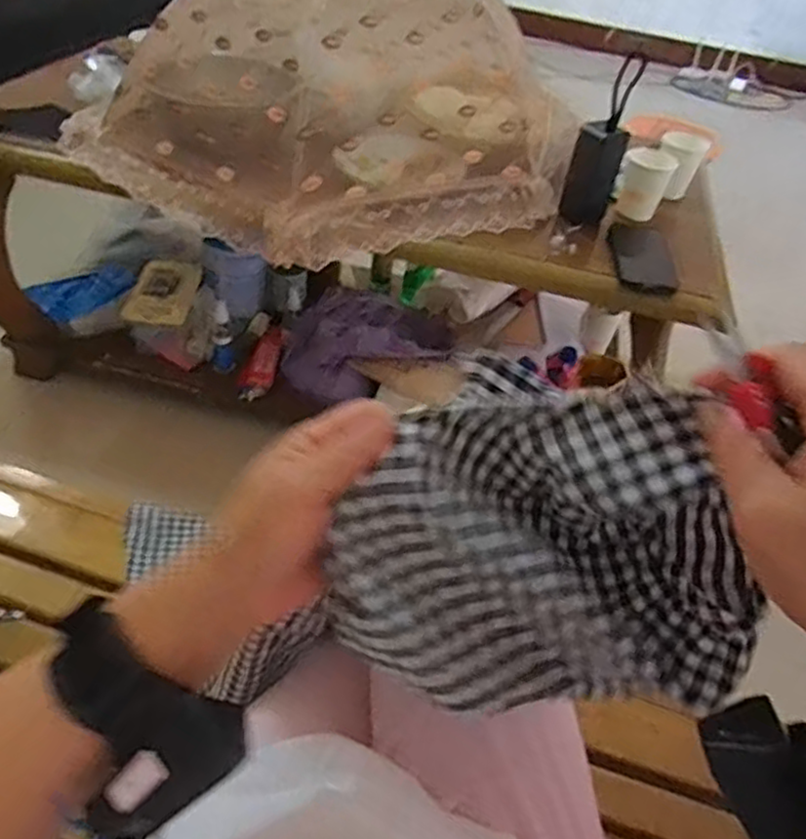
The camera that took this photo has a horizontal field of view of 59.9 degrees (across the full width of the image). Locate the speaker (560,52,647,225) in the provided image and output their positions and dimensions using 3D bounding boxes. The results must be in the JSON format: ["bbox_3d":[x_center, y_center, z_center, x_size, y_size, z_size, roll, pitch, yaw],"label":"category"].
[{"bbox_3d":[0.272,-0.380,0.952,0.066,0.211,0.081,14,41,8],"label":"speaker"}]

